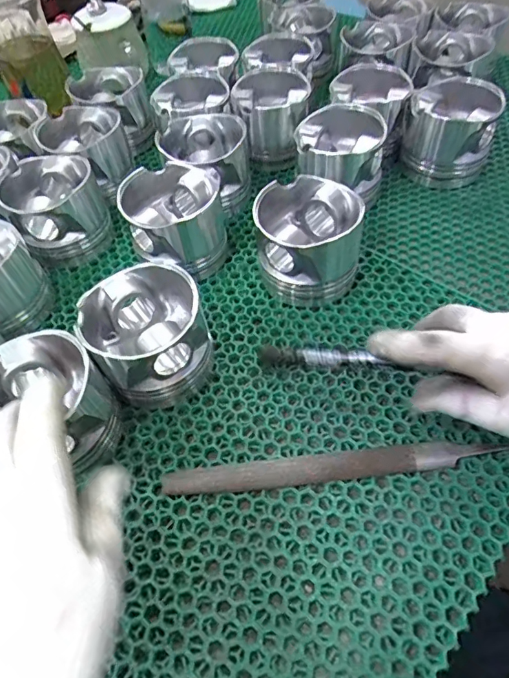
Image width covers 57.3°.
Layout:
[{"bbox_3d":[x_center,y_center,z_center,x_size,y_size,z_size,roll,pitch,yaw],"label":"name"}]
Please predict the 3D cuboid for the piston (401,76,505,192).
[{"bbox_3d":[0.204,-0.217,0.490,0.085,0.083,0.085,18,57,18],"label":"piston"}]

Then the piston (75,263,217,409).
[{"bbox_3d":[-0.078,-0.001,0.358,0.086,0.072,0.087,-18,54,-8],"label":"piston"}]

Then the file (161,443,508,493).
[{"bbox_3d":[0.053,0.089,0.321,0.231,0.007,0.017,-6,53,1],"label":"file"}]

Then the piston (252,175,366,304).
[{"bbox_3d":[0.047,-0.085,0.407,0.087,0.077,0.087,-3,53,4],"label":"piston"}]

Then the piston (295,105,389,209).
[{"bbox_3d":[0.088,-0.180,0.476,0.082,0.078,0.082,-3,53,3],"label":"piston"}]

